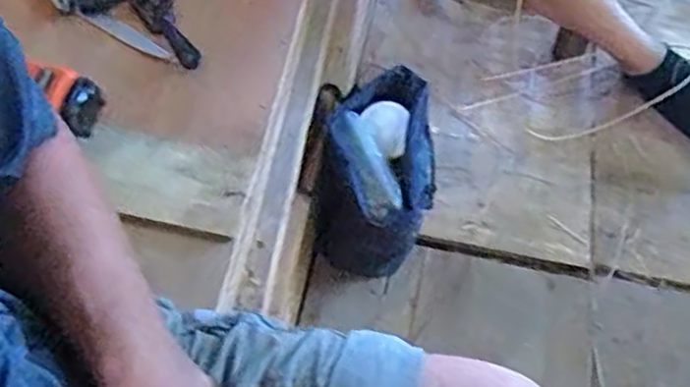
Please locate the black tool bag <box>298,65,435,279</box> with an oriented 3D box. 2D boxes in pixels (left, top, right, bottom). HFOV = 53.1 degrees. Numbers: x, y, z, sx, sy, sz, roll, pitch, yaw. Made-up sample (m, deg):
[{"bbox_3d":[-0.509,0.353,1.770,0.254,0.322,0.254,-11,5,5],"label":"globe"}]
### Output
[{"bbox_3d":[0.033,-0.019,0.934,0.166,0.191,0.226,15,59,4],"label":"black tool bag"}]

